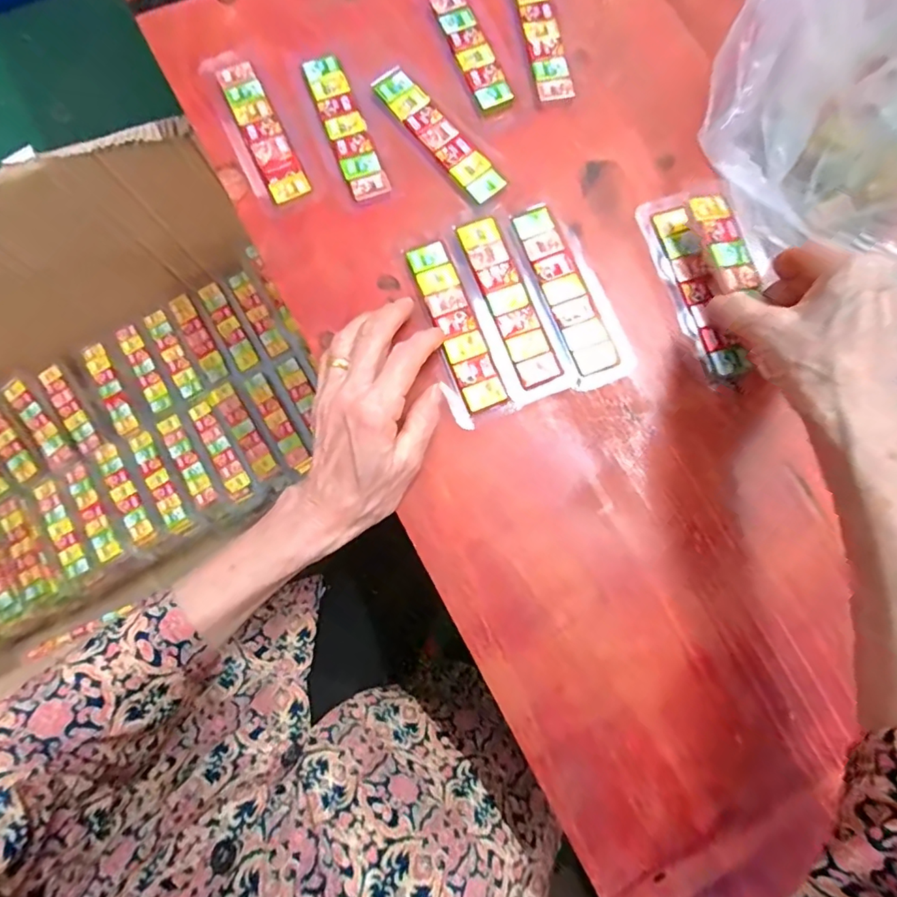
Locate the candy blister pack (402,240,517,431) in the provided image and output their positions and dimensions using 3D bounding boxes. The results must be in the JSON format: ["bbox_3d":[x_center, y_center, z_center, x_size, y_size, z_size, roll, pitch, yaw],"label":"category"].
[{"bbox_3d":[0.004,-0.076,0.345,0.038,0.004,0.128,-18,79,-5],"label":"candy blister pack"}]

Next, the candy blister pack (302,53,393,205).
[{"bbox_3d":[-0.072,-0.226,0.371,0.027,0.004,0.121,-21,80,-6],"label":"candy blister pack"}]

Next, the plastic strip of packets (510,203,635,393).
[{"bbox_3d":[0.079,-0.103,0.350,0.040,0.006,0.130,-19,79,-5],"label":"plastic strip of packets"}]

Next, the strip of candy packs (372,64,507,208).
[{"bbox_3d":[-0.007,-0.220,0.371,0.026,0.004,0.123,-38,82,-9],"label":"strip of candy packs"}]

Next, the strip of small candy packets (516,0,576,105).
[{"bbox_3d":[0.068,-0.311,0.391,0.029,0.005,0.127,-9,79,-3],"label":"strip of small candy packets"}]

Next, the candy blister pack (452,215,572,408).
[{"bbox_3d":[0.038,-0.092,0.347,0.039,0.004,0.129,-21,80,-6],"label":"candy blister pack"}]

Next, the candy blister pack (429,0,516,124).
[{"bbox_3d":[0.016,-0.291,0.386,0.029,0.004,0.119,-22,80,-6],"label":"candy blister pack"}]

